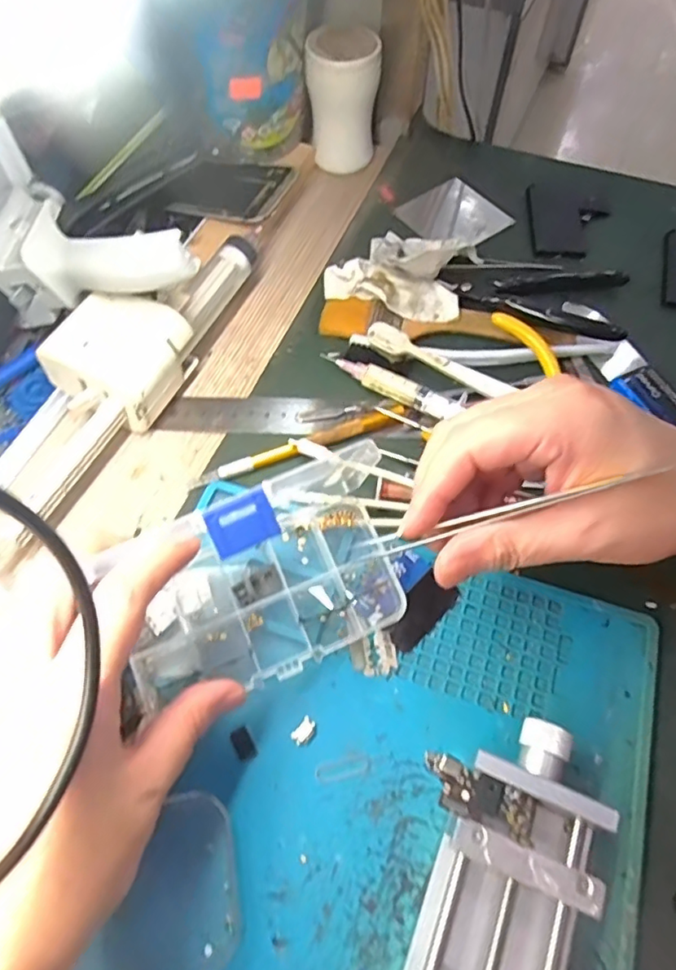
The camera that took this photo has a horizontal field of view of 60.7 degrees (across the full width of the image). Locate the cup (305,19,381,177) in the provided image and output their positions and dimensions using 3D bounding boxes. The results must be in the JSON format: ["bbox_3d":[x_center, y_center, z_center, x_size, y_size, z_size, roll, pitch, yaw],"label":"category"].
[{"bbox_3d":[0.004,-0.292,0.440,0.053,0.084,0.049,1,62,1],"label":"cup"}]

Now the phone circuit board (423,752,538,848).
[{"bbox_3d":[0.055,0.124,0.229,0.045,0.004,0.018,22,66,12],"label":"phone circuit board"}]

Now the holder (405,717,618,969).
[{"bbox_3d":[0.065,0.163,0.222,0.055,0.033,0.135,20,64,11],"label":"holder"}]

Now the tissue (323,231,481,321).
[{"bbox_3d":[0.044,-0.151,0.395,0.092,0.023,0.075,14,63,8],"label":"tissue"}]

